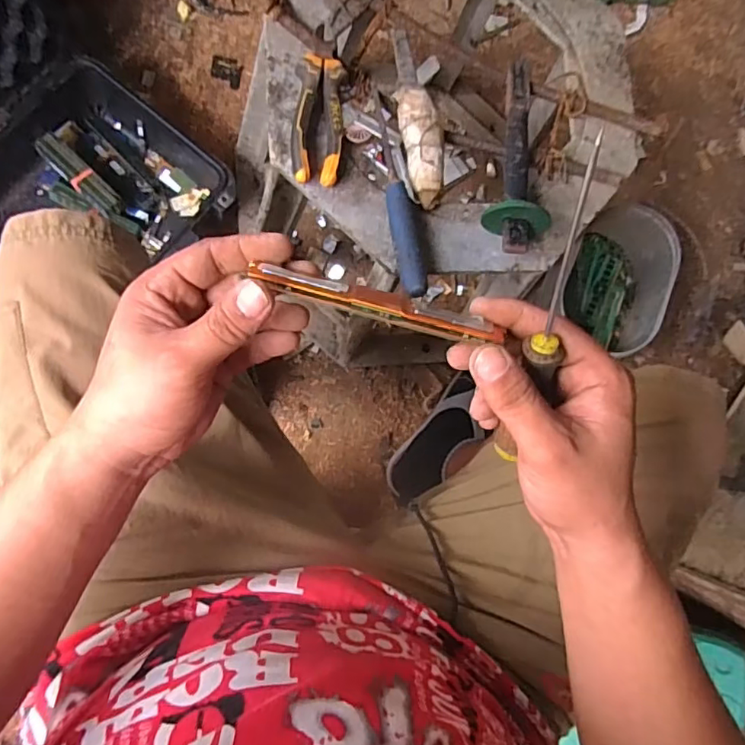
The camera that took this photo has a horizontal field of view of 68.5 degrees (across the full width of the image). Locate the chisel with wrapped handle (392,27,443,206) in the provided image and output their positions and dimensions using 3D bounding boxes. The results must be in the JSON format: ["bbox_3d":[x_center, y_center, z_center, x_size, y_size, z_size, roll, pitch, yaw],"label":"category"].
[{"bbox_3d":[0.045,-0.262,0.556,0.038,0.025,0.194,-10,86,-9],"label":"chisel with wrapped handle"}]

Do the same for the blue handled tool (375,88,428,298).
[{"bbox_3d":[0.026,-0.174,0.529,0.027,0.030,0.211,-8,85,-8],"label":"blue handled tool"}]

